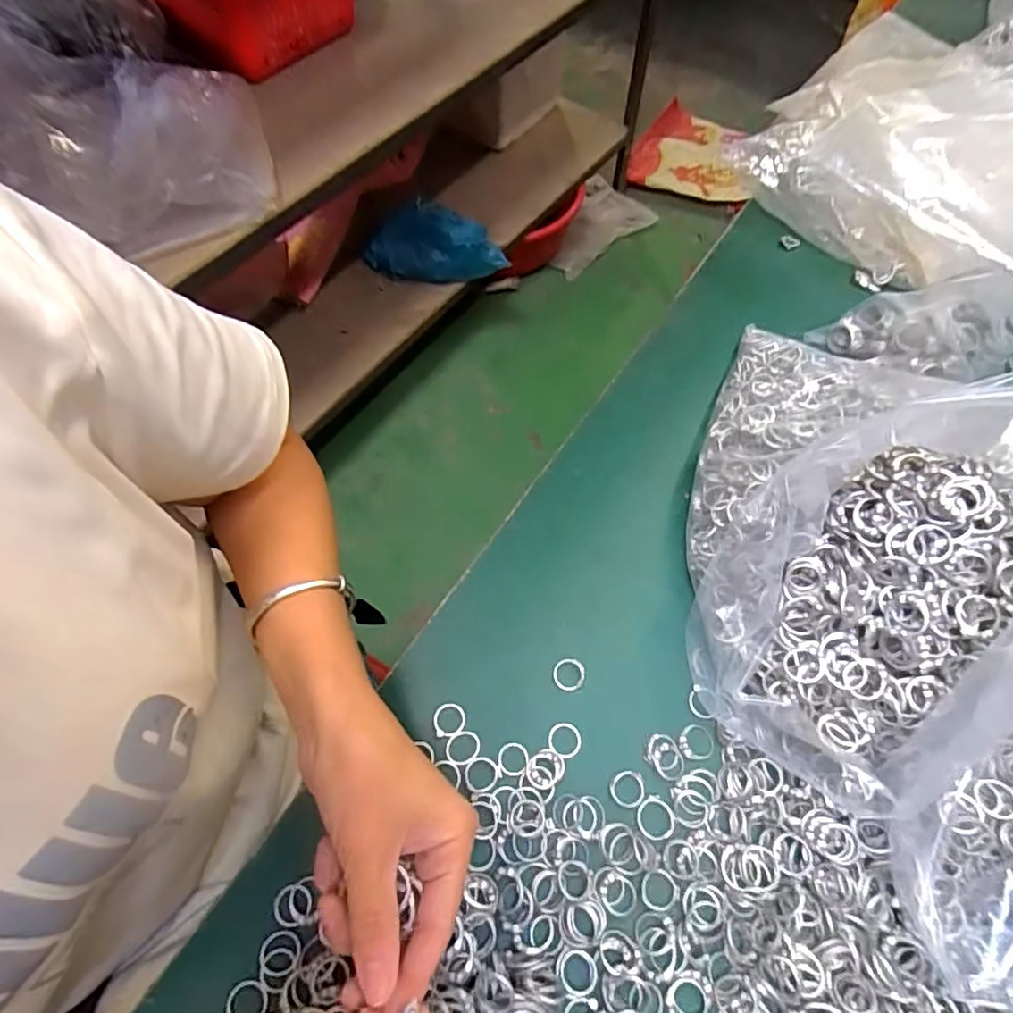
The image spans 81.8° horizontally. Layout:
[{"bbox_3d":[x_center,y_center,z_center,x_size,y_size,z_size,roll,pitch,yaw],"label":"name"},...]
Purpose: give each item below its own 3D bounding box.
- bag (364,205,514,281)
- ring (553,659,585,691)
[{"bbox_3d":[-0.149,-0.532,1.198,0.296,0.137,0.083,11,63,5],"label":"bag"},{"bbox_3d":[0.041,0.111,0.386,0.020,0.005,0.021,0,62,0],"label":"ring"}]

